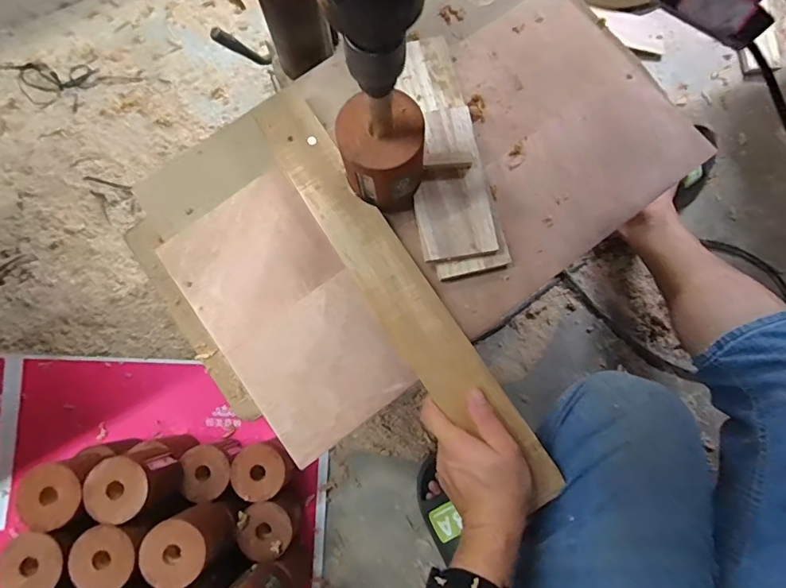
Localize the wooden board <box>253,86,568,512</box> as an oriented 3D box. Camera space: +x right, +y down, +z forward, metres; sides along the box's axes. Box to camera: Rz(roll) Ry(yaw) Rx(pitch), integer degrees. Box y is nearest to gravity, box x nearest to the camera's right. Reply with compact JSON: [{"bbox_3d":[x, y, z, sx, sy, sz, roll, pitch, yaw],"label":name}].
[{"bbox_3d":[0.005,-0.007,0.467,0.064,0.011,0.482,-34,81,-7],"label":"wooden board"}]

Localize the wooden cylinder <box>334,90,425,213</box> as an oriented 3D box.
[{"bbox_3d":[-0.009,-0.131,0.445,0.081,0.090,0.078,-5,79,-1],"label":"wooden cylinder"}]

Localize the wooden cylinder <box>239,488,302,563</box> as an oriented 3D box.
[{"bbox_3d":[-0.181,0.348,0.705,0.073,0.105,0.077,0,79,0],"label":"wooden cylinder"}]

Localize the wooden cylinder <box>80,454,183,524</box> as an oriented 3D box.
[{"bbox_3d":[-0.343,0.253,0.616,0.081,0.093,0.078,-18,79,-3],"label":"wooden cylinder"}]

